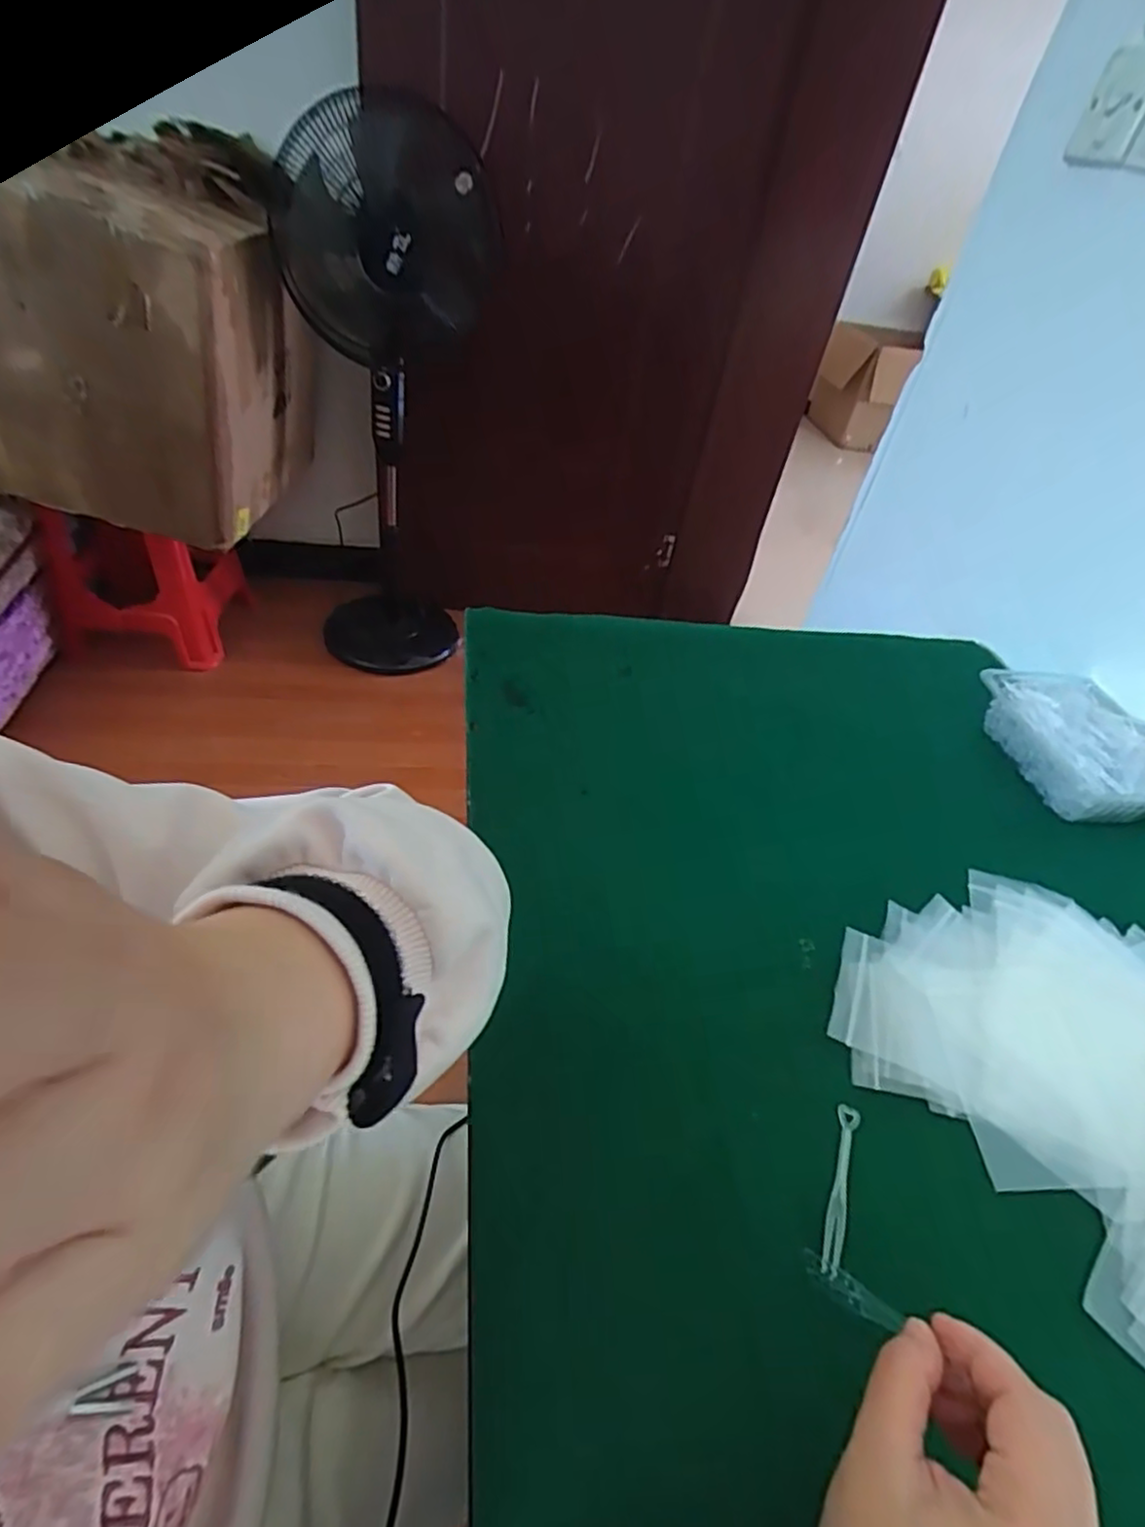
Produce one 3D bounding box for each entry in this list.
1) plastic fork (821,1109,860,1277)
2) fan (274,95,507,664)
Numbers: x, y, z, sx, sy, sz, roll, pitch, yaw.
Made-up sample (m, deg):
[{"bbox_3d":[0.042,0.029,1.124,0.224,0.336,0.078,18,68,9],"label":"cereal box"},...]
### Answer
[{"bbox_3d":[0.142,0.225,0.369,0.011,0.007,0.089,23,44,13],"label":"plastic fork"},{"bbox_3d":[-0.472,-0.779,1.632,0.338,1.136,0.450,-12,48,-23],"label":"fan"}]

